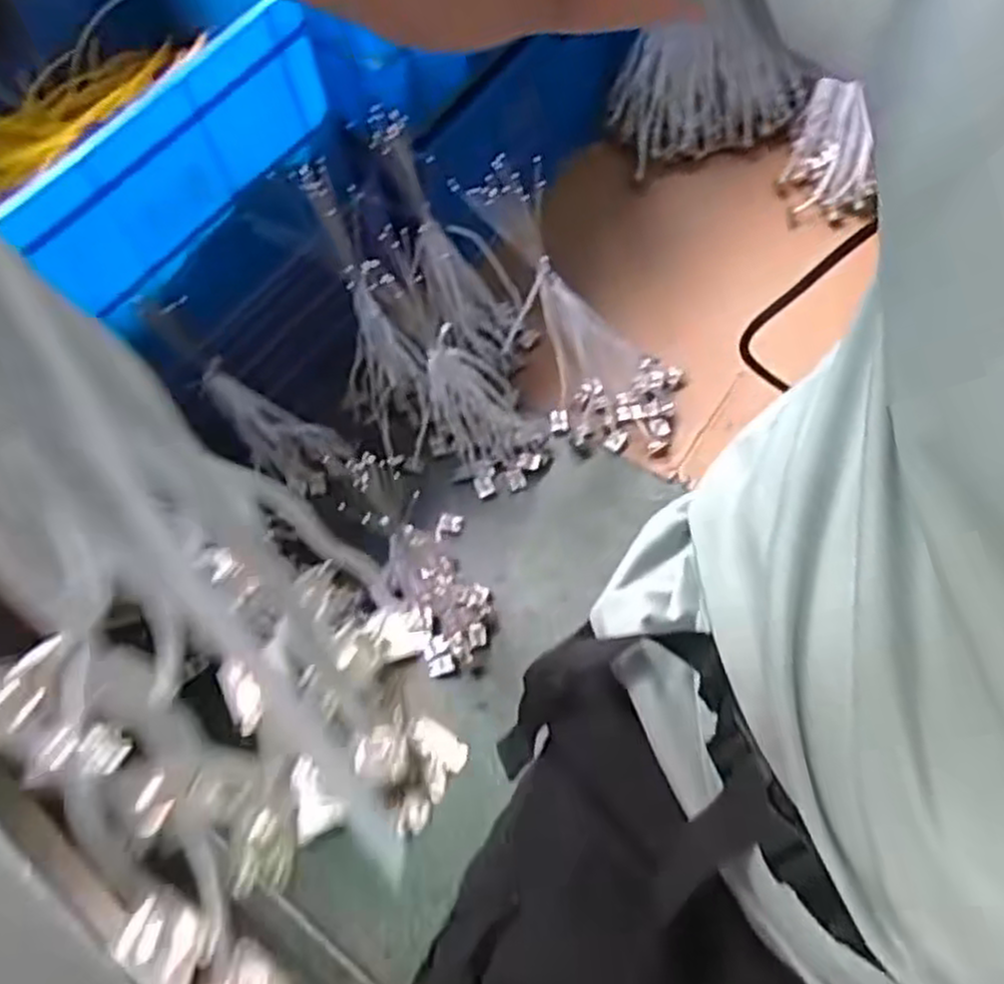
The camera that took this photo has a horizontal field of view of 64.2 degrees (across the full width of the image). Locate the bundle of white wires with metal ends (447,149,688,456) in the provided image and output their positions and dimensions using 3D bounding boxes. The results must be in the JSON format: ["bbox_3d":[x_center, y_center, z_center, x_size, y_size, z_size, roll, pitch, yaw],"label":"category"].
[{"bbox_3d":[0.090,-0.233,1.156,0.205,0.510,0.166,-16,61,18],"label":"bundle of white wires with metal ends"}]

